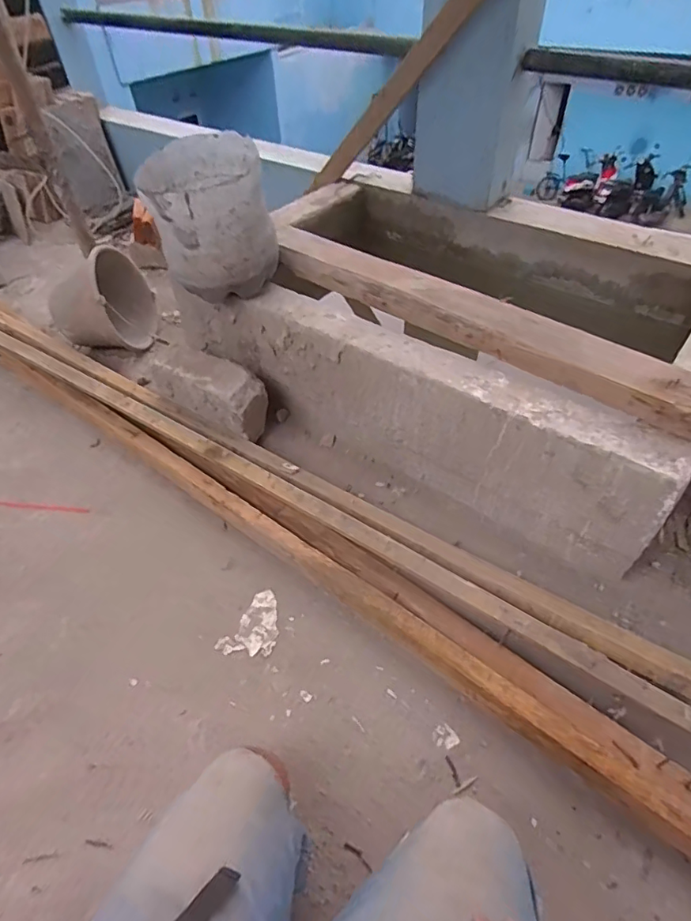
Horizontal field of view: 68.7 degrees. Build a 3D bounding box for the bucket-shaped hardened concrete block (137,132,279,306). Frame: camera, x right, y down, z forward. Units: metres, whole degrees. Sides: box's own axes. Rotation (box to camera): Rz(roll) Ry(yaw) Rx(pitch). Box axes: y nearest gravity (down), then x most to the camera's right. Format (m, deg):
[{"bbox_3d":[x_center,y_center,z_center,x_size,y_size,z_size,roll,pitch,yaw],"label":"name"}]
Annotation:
[{"bbox_3d":[-0.287,-0.511,1.083,0.241,0.248,0.246,-18,50,-12],"label":"bucket-shaped hardened concrete block"}]

